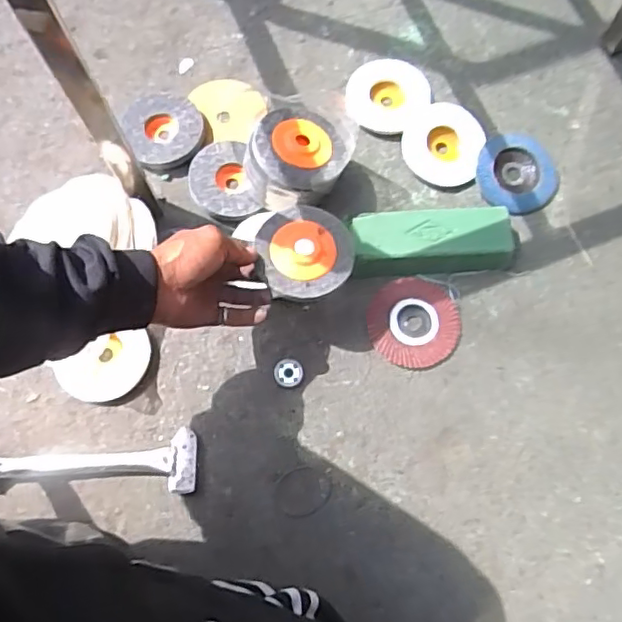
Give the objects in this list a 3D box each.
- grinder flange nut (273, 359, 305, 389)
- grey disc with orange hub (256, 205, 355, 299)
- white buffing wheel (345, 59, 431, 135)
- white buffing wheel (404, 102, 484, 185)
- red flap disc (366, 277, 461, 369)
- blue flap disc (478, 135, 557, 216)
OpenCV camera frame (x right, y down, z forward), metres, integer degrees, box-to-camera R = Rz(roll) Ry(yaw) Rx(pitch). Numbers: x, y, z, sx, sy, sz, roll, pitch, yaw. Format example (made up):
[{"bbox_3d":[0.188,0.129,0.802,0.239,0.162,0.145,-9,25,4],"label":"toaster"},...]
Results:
[{"bbox_3d":[-0.023,0.067,0.627,0.032,0.006,0.031,-10,78,-1],"label":"grinder flange nut"},{"bbox_3d":[-0.003,-0.058,0.558,0.087,0.020,0.091,0,78,1],"label":"grey disc with orange hub"},{"bbox_3d":[0.090,-0.260,0.707,0.093,0.012,0.098,0,78,1],"label":"white buffing wheel"},{"bbox_3d":[0.153,-0.195,0.683,0.087,0.016,0.093,0,78,1],"label":"white buffing wheel"},{"bbox_3d":[0.110,0.012,0.633,0.095,0.010,0.095,0,78,1],"label":"red flap disc"},{"bbox_3d":[0.236,-0.157,0.672,0.091,0.014,0.092,0,78,1],"label":"blue flap disc"}]

